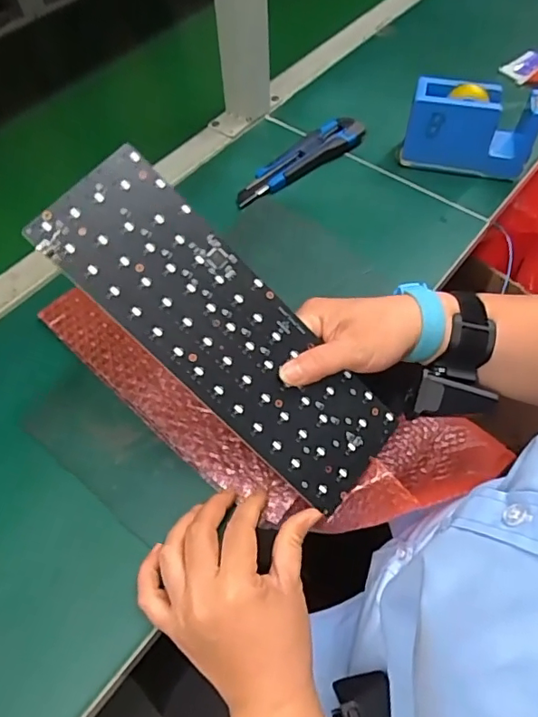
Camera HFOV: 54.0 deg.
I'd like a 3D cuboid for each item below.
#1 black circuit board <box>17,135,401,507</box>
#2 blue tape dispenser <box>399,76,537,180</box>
[{"bbox_3d":[-0.028,-0.016,0.368,0.276,0.004,0.093,44,73,-10],"label":"black circuit board"},{"bbox_3d":[0.215,-0.246,0.565,0.132,0.080,0.053,10,58,7],"label":"blue tape dispenser"}]

